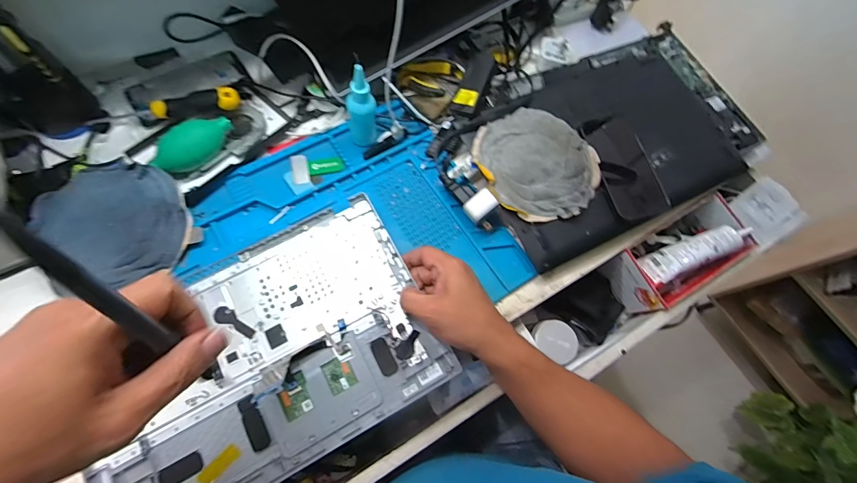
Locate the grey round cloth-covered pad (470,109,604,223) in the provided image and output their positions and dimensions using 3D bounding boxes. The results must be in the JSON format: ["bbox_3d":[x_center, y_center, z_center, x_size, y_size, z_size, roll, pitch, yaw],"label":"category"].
[{"bbox_3d":[0.141,-0.102,0.505,0.145,0.020,0.157,2,68,-5],"label":"grey round cloth-covered pad"}]

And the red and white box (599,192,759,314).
[{"bbox_3d":[0.353,0.022,0.554,0.175,0.094,0.091,-27,73,-15],"label":"red and white box"}]

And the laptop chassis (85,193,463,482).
[{"bbox_3d":[-0.176,0.123,0.412,0.352,0.015,0.229,-27,73,-12],"label":"laptop chassis"}]

